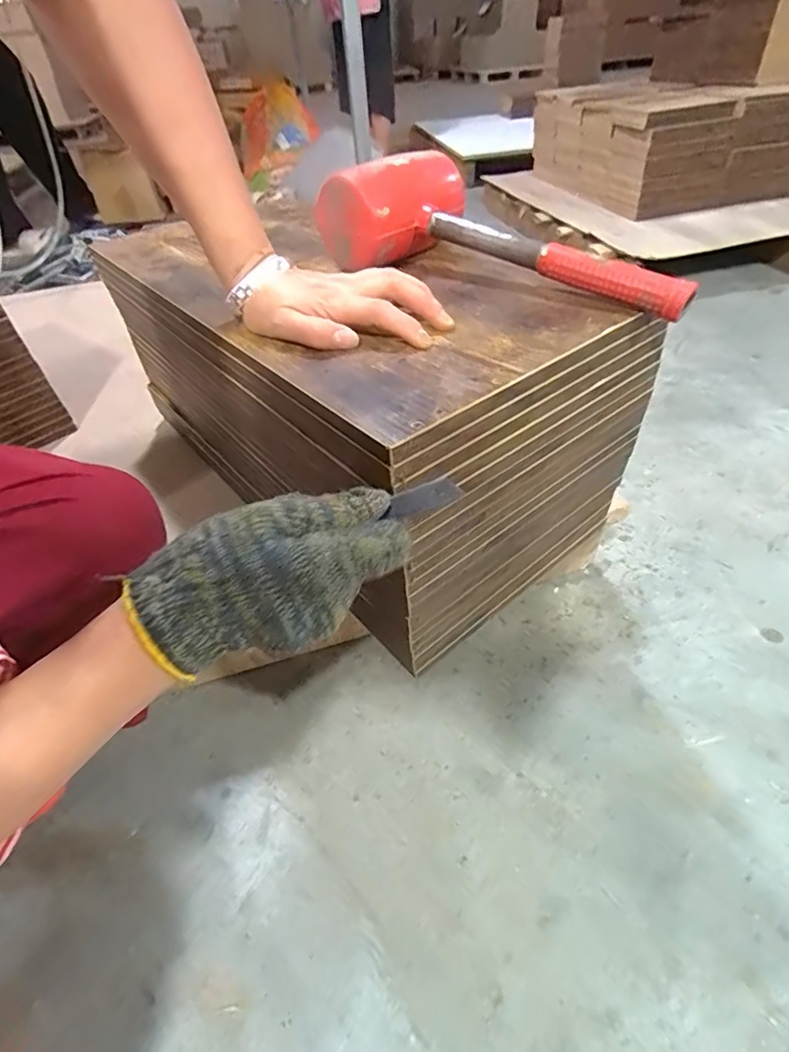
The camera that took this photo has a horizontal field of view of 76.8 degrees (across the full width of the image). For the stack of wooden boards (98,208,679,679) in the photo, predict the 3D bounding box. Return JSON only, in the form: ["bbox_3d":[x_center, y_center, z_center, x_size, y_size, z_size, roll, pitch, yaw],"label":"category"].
[{"bbox_3d":[-0.054,-0.157,0.533,0.262,0.227,0.518,-33,52,-24],"label":"stack of wooden boards"}]

